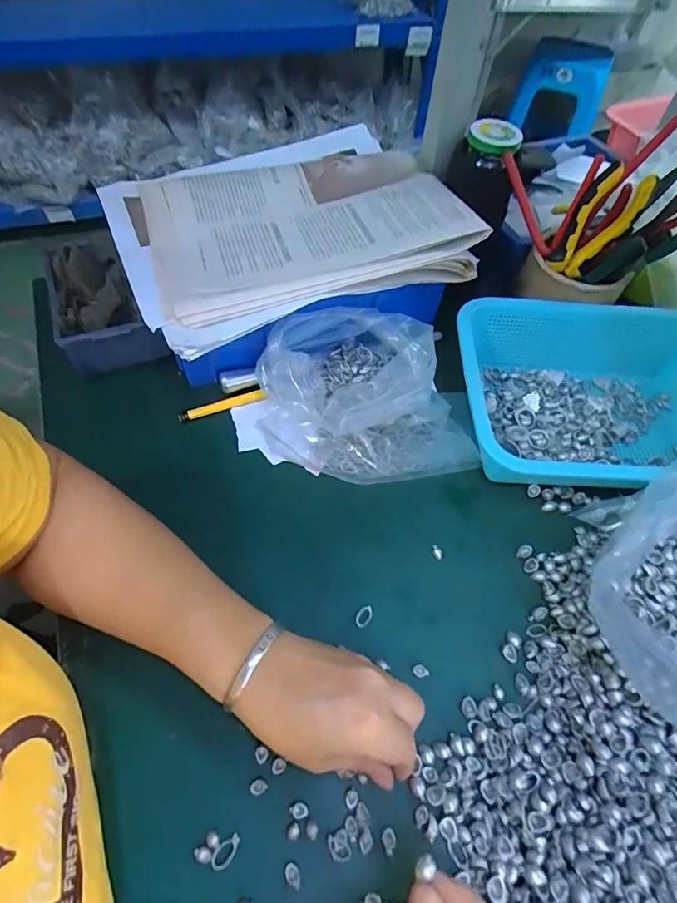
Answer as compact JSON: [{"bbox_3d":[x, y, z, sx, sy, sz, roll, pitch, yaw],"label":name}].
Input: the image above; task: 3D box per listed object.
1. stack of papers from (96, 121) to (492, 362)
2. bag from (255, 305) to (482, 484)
[{"bbox_3d":[-0.054,-0.216,0.436,0.289,0.051,0.247,-20,60,-16],"label":"stack of papers"},{"bbox_3d":[0.024,-0.052,0.420,0.185,0.083,0.146,-11,57,-10],"label":"bag"}]

